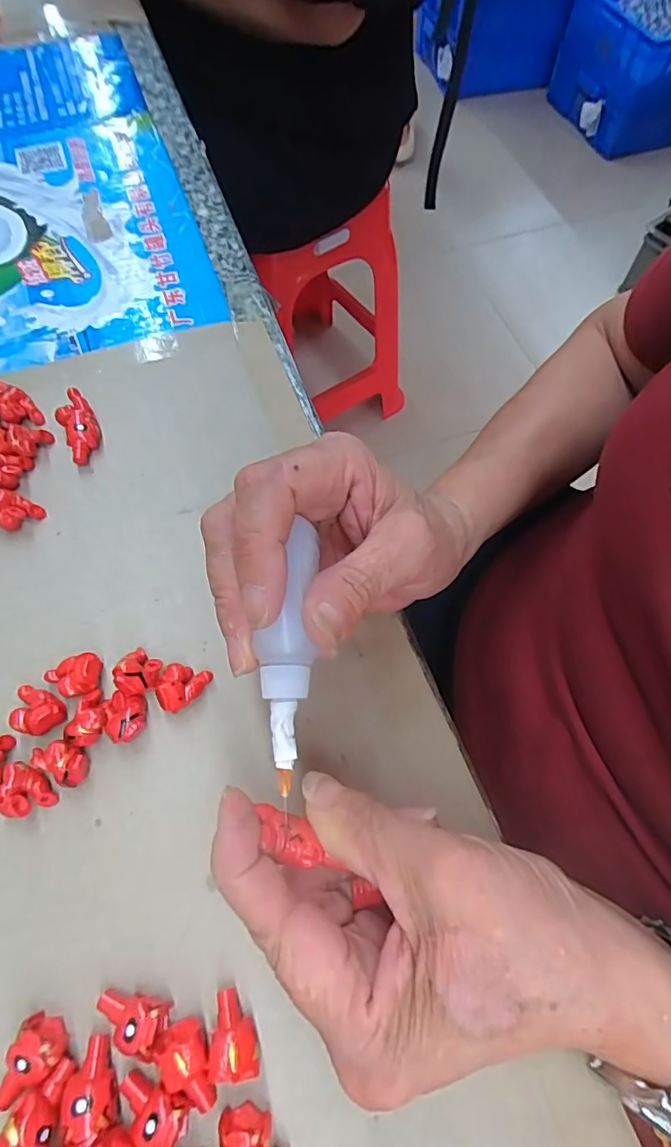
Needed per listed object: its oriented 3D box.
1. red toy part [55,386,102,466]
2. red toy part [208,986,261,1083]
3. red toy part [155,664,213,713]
[{"bbox_3d":[-0.140,-0.081,0.292,0.020,0.009,0.043,-14,80,-7],"label":"red toy part"},{"bbox_3d":[-0.035,0.160,0.187,0.016,0.015,0.022,-5,66,-3],"label":"red toy part"},{"bbox_3d":[-0.068,0.051,0.237,0.019,0.014,0.021,17,66,7],"label":"red toy part"}]

